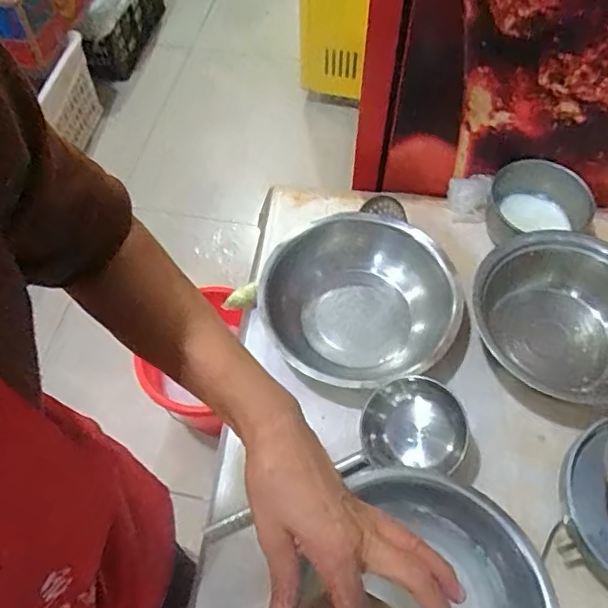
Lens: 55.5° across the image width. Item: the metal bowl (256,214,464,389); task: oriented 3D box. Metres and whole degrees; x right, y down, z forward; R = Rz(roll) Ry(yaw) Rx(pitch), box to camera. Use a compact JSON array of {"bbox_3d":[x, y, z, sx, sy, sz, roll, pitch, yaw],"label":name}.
[{"bbox_3d":[0.093,-0.003,0.945,0.292,0.087,0.301,-1,59,1],"label":"metal bowl"}]

